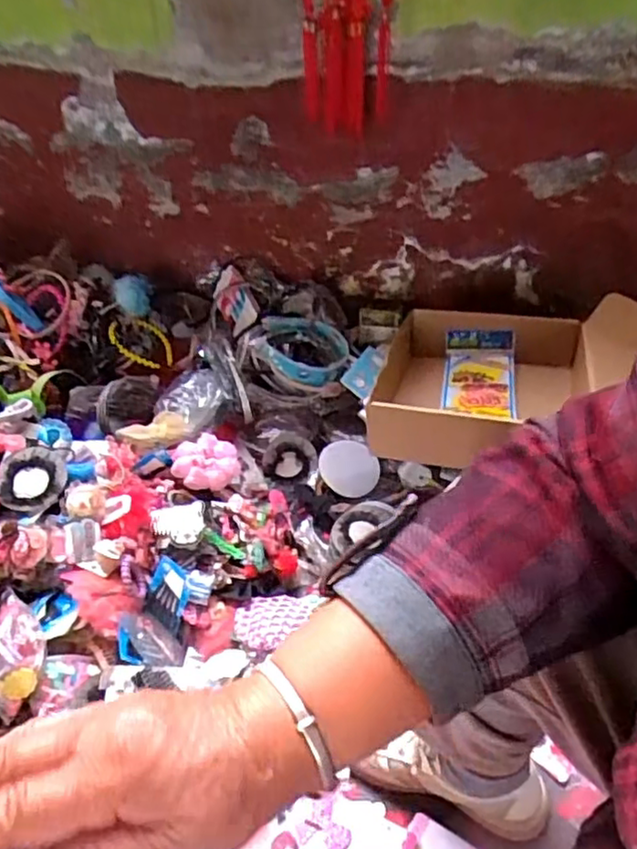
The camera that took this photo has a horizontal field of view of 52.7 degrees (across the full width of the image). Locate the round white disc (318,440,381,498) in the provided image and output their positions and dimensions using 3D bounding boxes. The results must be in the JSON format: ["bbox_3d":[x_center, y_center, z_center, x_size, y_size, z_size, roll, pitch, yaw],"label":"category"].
[{"bbox_3d":[0.046,0.064,0.960,0.089,0.008,0.086,7,68,-19],"label":"round white disc"}]

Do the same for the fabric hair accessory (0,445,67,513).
[{"bbox_3d":[-0.394,0.076,0.881,0.091,0.033,0.102,-16,43,-15],"label":"fabric hair accessory"}]

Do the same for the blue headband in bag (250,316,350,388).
[{"bbox_3d":[-0.029,-0.129,1.069,0.166,0.056,0.144,-3,42,-1],"label":"blue headband in bag"}]

